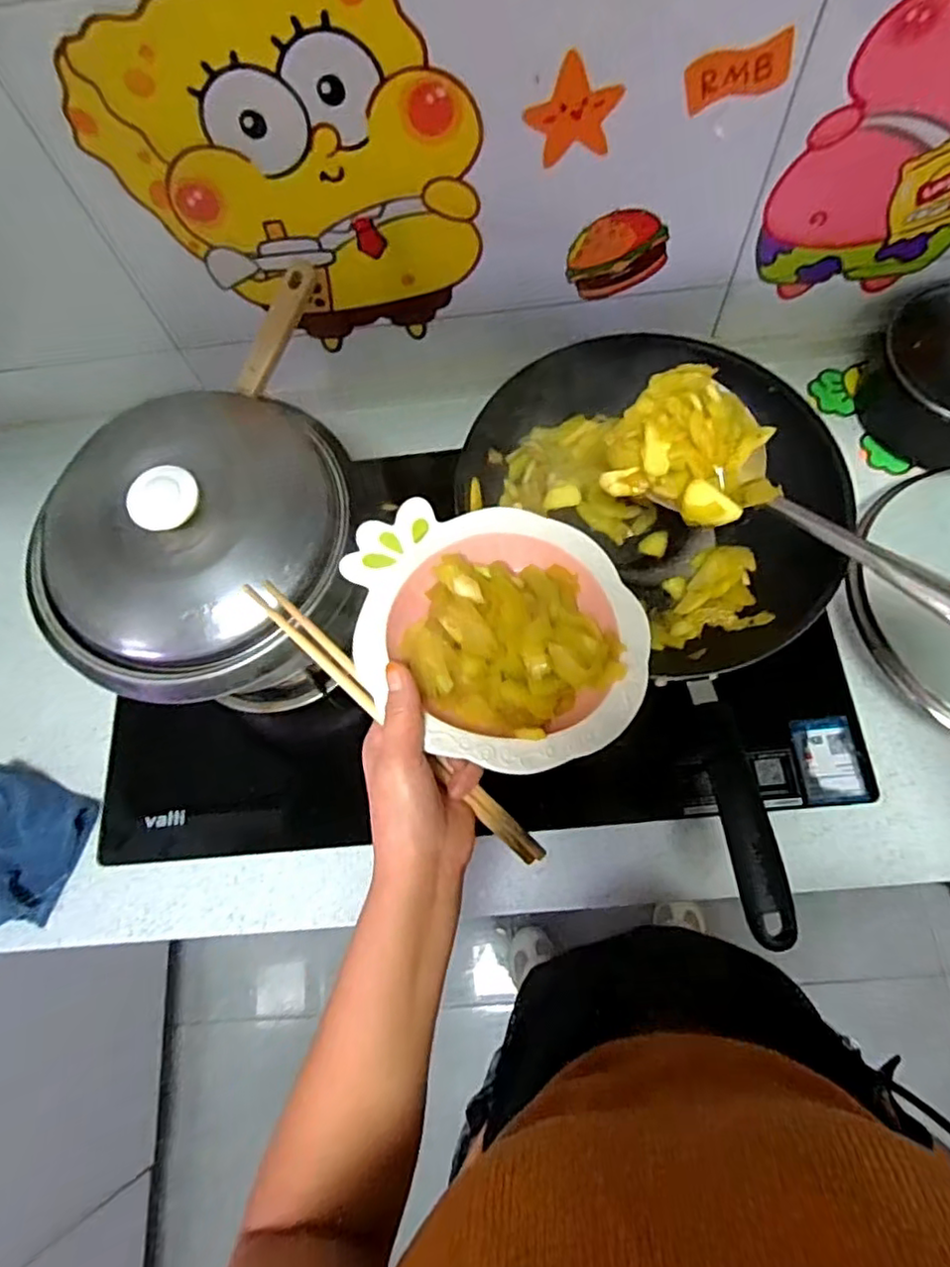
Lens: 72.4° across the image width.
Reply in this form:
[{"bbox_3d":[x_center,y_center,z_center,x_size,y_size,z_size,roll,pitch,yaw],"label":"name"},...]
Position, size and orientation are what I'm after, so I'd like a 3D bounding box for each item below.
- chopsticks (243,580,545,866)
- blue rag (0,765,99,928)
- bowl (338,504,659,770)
[{"bbox_3d":[-0.046,0.054,0.391,0.236,0.010,0.017,44,77,0],"label":"chopsticks"},{"bbox_3d":[-0.450,0.218,0.628,0.113,0.038,0.161,12,70,7],"label":"blue rag"},{"bbox_3d":[0.012,-0.009,0.415,0.170,0.041,0.196,-27,70,-7],"label":"bowl"}]

